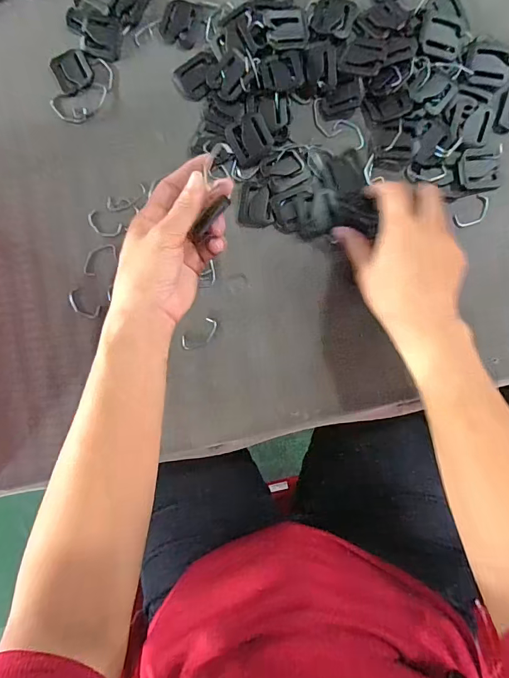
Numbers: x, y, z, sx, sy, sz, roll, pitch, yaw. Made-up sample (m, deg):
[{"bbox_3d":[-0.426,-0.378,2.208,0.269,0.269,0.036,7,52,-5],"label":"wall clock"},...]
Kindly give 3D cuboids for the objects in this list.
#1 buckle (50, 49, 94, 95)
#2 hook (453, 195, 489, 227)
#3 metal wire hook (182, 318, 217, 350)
[{"bbox_3d":[-0.170,-0.250,0.379,0.033,0.004,0.036,-31,87,4],"label":"buckle"},{"bbox_3d":[0.189,-0.109,0.352,0.033,0.004,0.019,-41,86,2],"label":"hook"},{"bbox_3d":[-0.049,-0.003,0.365,0.036,0.004,0.018,-37,86,2],"label":"metal wire hook"}]

